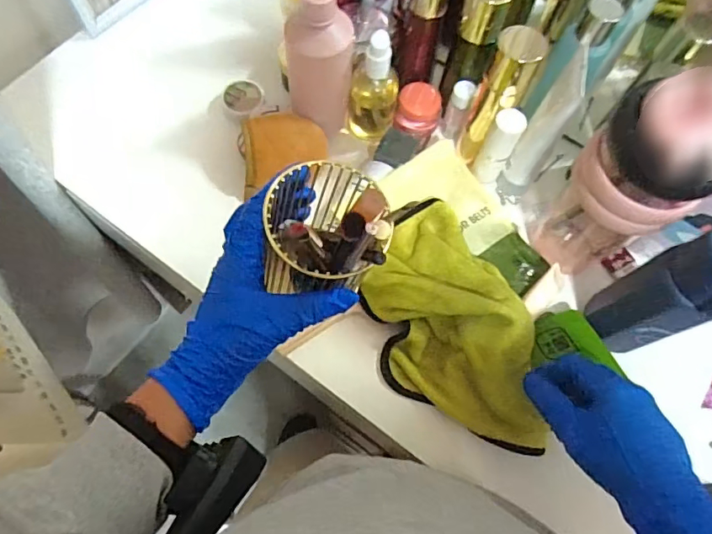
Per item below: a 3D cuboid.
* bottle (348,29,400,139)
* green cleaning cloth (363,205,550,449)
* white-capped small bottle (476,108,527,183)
[{"bbox_3d":[0.019,-0.185,0.519,0.050,0.124,0.046,7,68,0],"label":"bottle"},{"bbox_3d":[0.088,0.062,0.467,0.135,0.041,0.236,-36,72,8],"label":"green cleaning cloth"},{"bbox_3d":[0.144,-0.119,0.508,0.027,0.089,0.025,1,68,-3],"label":"white-capped small bottle"}]

